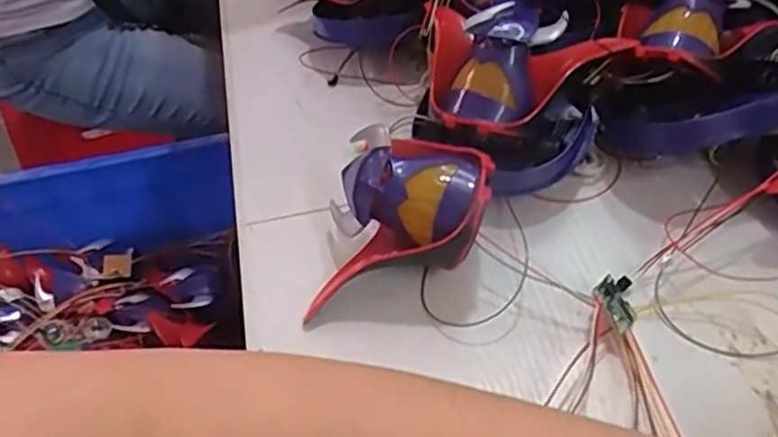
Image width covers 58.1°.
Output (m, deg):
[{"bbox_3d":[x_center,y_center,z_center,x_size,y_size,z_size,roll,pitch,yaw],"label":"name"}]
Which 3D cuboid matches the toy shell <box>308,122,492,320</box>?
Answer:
[{"bbox_3d":[0.002,-0.003,0.366,0.098,0.059,0.077,-7,46,0],"label":"toy shell"}]

